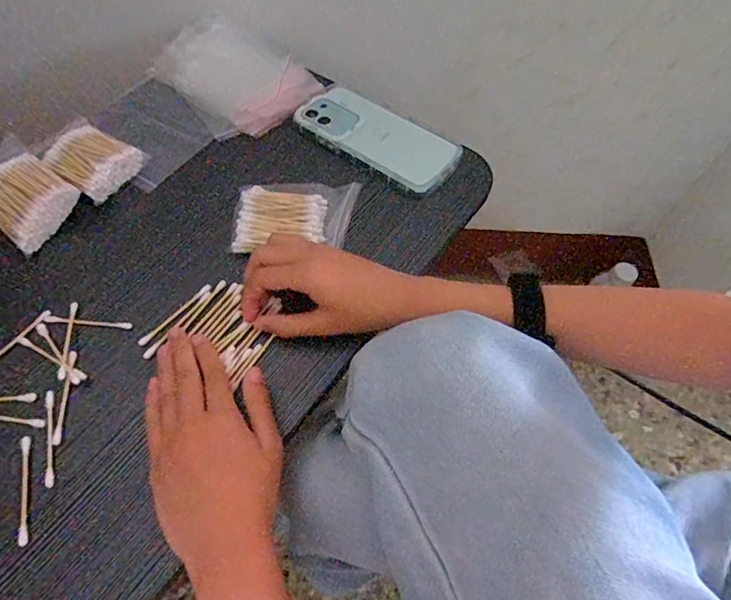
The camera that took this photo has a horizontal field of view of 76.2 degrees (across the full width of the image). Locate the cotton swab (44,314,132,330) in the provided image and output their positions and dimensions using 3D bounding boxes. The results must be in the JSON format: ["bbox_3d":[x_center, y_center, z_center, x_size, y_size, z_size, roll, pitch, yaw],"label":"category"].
[{"bbox_3d":[-0.220,0.017,0.371,0.070,0.004,0.007,4,63,2],"label":"cotton swab"}]

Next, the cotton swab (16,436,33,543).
[{"bbox_3d":[-0.224,0.124,0.306,0.007,0.004,0.069,-16,64,-8],"label":"cotton swab"}]

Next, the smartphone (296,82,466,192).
[{"bbox_3d":[0.013,-0.167,0.467,0.162,0.007,0.073,34,67,16],"label":"smartphone"}]

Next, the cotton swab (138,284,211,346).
[{"bbox_3d":[-0.150,0.011,0.370,0.007,0.004,0.068,37,69,17],"label":"cotton swab"}]

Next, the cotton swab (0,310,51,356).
[{"bbox_3d":[-0.274,0.034,0.360,0.008,0.004,0.069,31,67,15],"label":"cotton swab"}]

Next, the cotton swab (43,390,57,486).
[{"bbox_3d":[-0.219,0.095,0.324,0.008,0.005,0.065,-13,63,-7],"label":"cotton swab"}]

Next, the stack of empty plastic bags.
[{"bbox_3d":[-0.142,-0.249,0.507,0.171,0.025,0.126,40,70,19],"label":"stack of empty plastic bags"}]

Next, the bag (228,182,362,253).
[{"bbox_3d":[-0.062,-0.074,0.412,0.106,0.014,0.069,0,63,0],"label":"bag"}]

